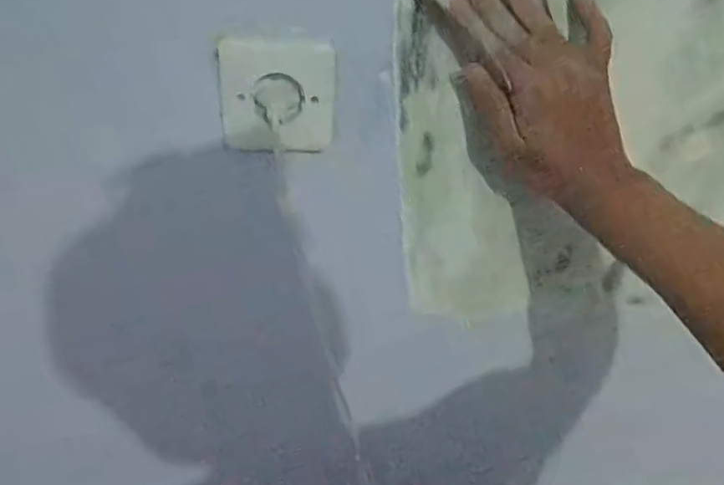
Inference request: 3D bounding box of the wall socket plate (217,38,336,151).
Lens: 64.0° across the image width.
[{"bbox_3d":[-0.060,-0.105,0.418,0.081,0.077,0.008,-6,33,-8],"label":"wall socket plate"}]

